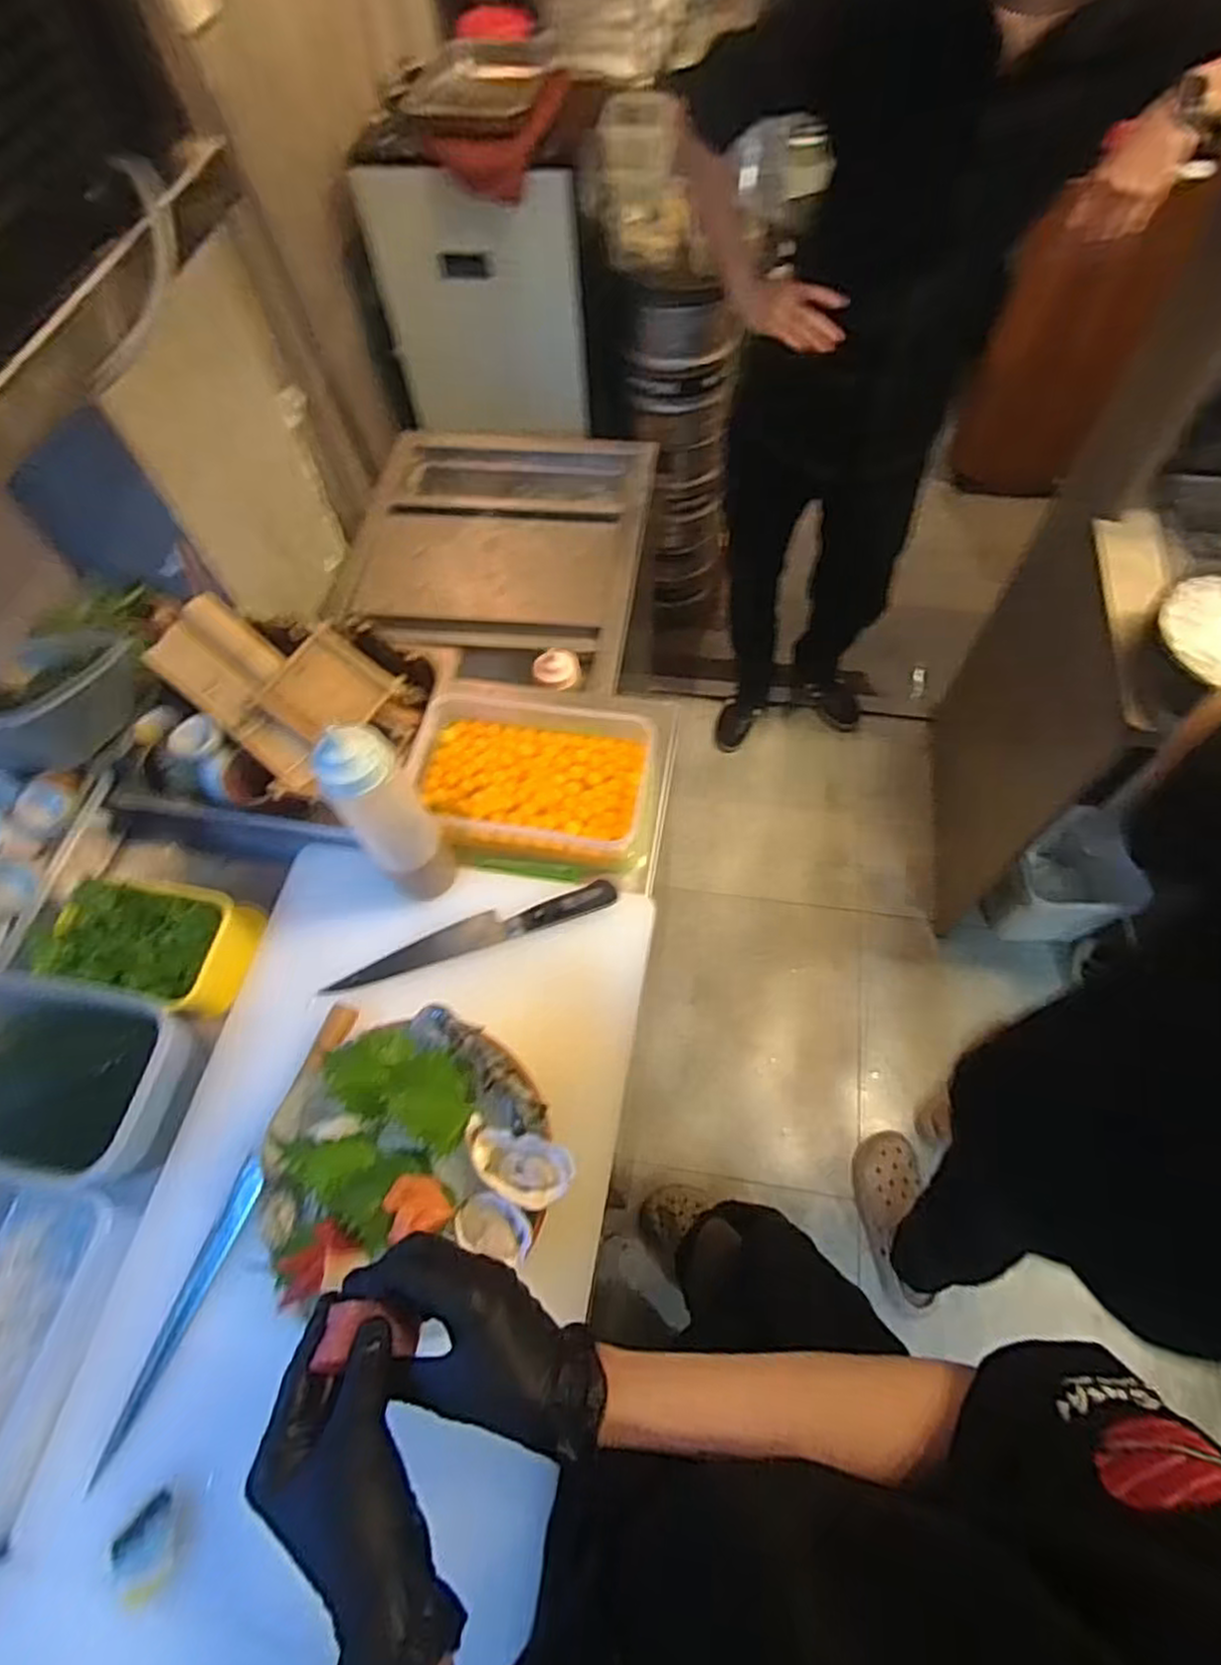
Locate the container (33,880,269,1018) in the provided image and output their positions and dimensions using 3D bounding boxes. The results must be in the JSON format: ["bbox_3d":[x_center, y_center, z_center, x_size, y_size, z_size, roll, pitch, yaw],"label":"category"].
[{"bbox_3d":[-0.471,0.107,0.748,0.181,0.070,0.126,12,63,10],"label":"container"}]

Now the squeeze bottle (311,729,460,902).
[{"bbox_3d":[-0.194,-0.009,0.660,0.064,0.233,0.058,-33,65,-14],"label":"squeeze bottle"}]

